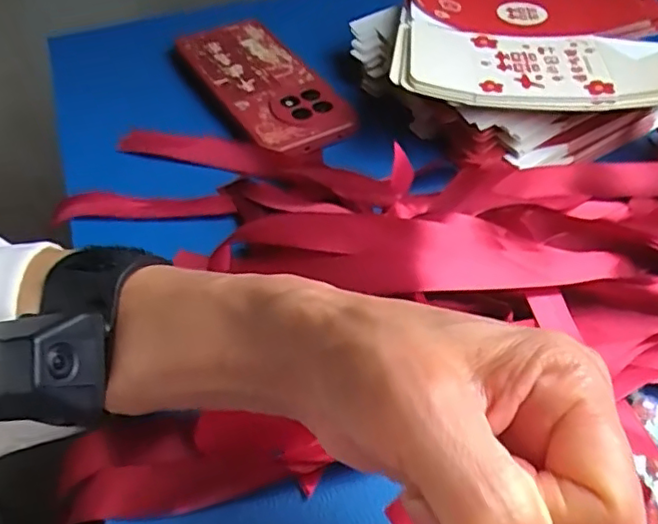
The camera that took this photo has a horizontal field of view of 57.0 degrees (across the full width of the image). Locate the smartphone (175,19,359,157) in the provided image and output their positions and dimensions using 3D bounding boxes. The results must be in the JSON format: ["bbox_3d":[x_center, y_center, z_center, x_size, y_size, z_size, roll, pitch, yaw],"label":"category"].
[{"bbox_3d":[-0.048,-0.132,0.439,0.073,0.012,0.152,-23,51,-21],"label":"smartphone"}]

